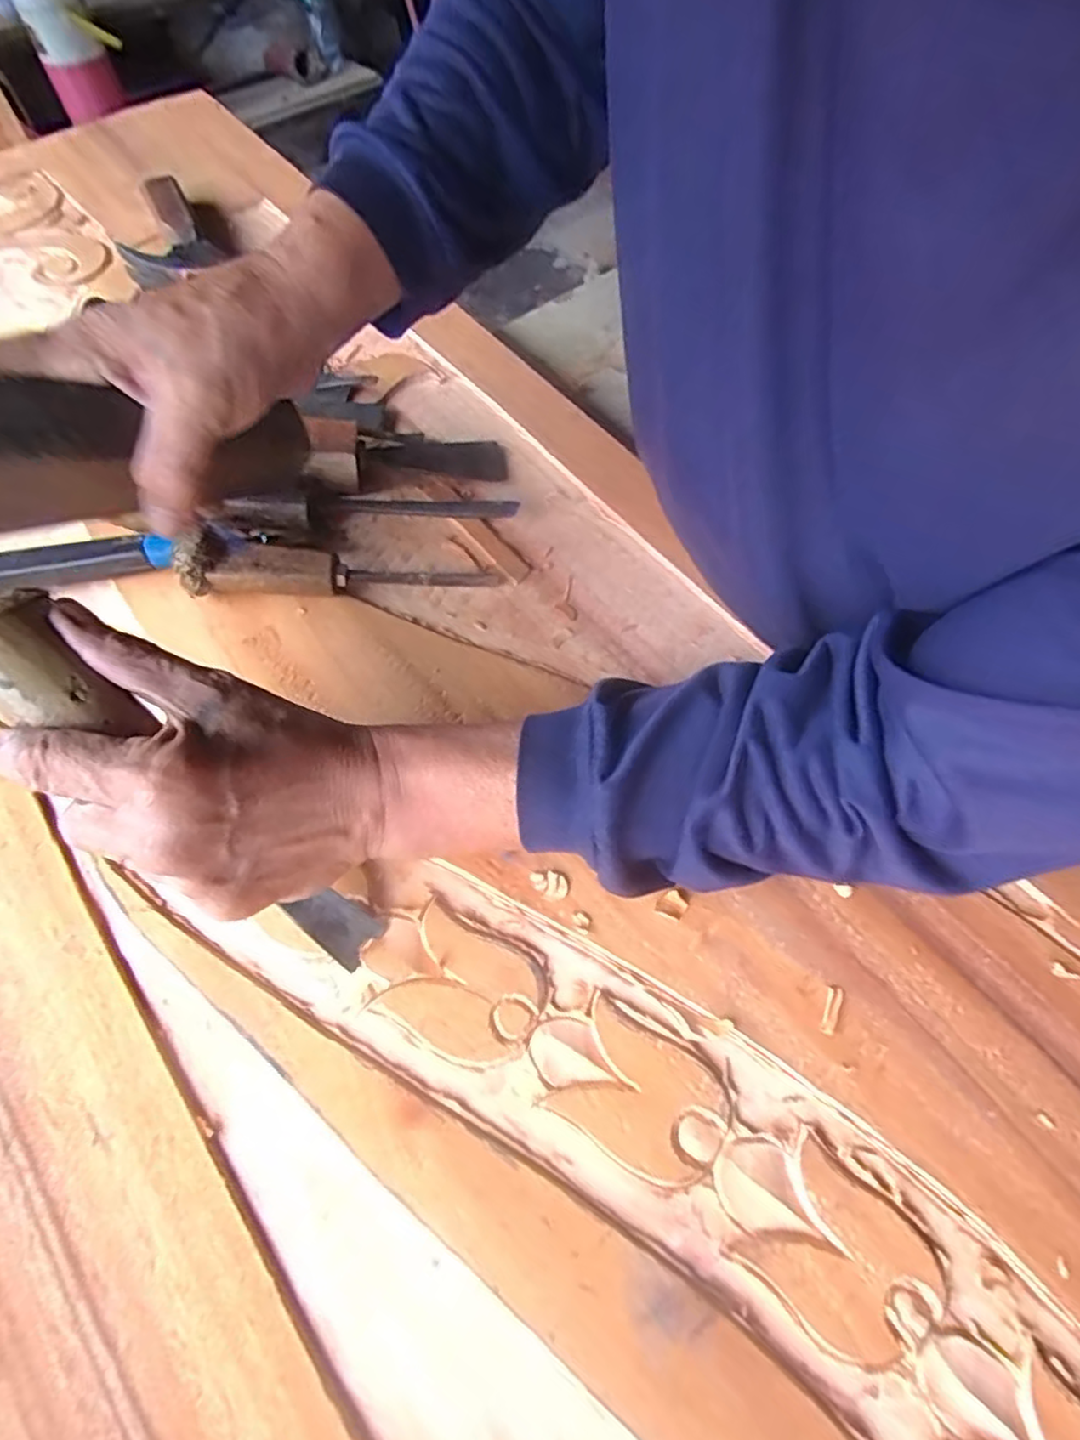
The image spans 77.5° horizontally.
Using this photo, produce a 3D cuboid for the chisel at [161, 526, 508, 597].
[{"bbox_3d":[-0.116,-0.088,0.398,0.176,0.037,0.029,1,62,-14],"label":"chisel"}]

